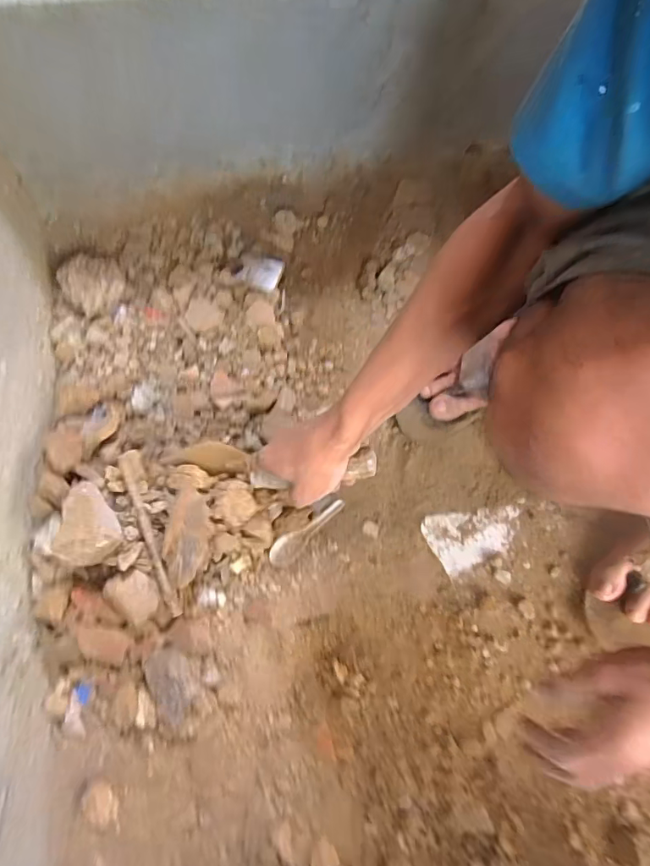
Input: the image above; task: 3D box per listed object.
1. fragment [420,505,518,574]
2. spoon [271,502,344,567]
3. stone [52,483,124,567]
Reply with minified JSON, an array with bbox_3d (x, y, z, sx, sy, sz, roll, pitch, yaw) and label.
[{"bbox_3d":[0.187,0.130,0.616,0.117,0.008,0.069,-13,79,-2],"label":"fragment"},{"bbox_3d":[-0.023,0.123,0.616,0.111,0.022,0.030,-42,81,-8],"label":"spoon"},{"bbox_3d":[-0.234,0.094,0.493,0.058,0.041,0.076,18,79,4],"label":"stone"}]

